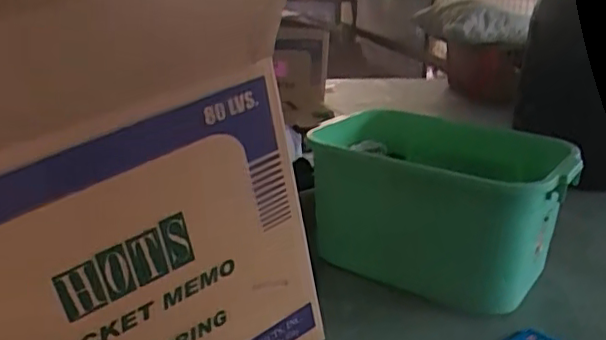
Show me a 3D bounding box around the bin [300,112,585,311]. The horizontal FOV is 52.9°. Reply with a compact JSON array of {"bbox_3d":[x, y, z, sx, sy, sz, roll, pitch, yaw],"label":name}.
[{"bbox_3d":[0.189,0.048,0.948,0.385,0.207,0.304,16,21,27],"label":"bin"}]

